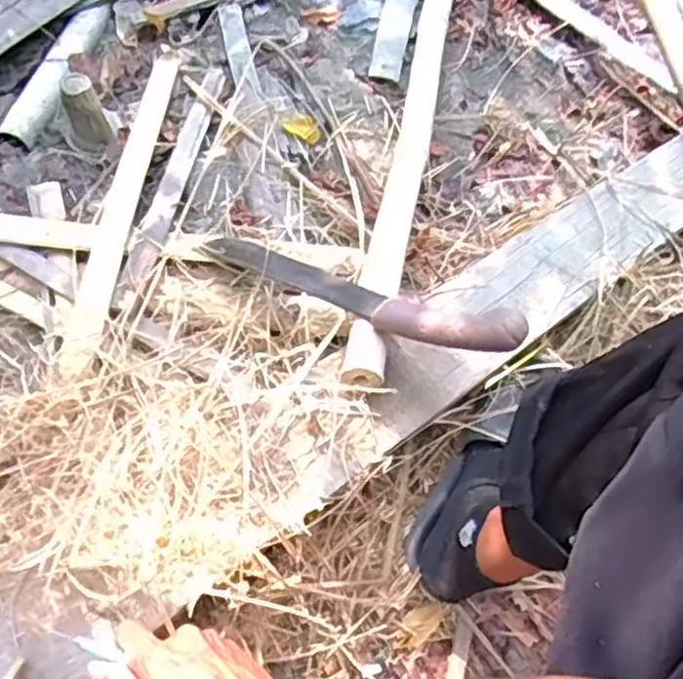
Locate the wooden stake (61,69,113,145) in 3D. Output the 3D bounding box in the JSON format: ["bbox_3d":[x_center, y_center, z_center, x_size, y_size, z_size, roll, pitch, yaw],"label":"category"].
[{"bbox_3d":[-0.319,-0.287,0.886,0.045,0.081,0.045,-25,62,-15],"label":"wooden stake"}]

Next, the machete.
[{"bbox_3d":[-0.006,-0.054,0.686,0.049,0.026,0.395,-43,41,-23],"label":"machete"}]

